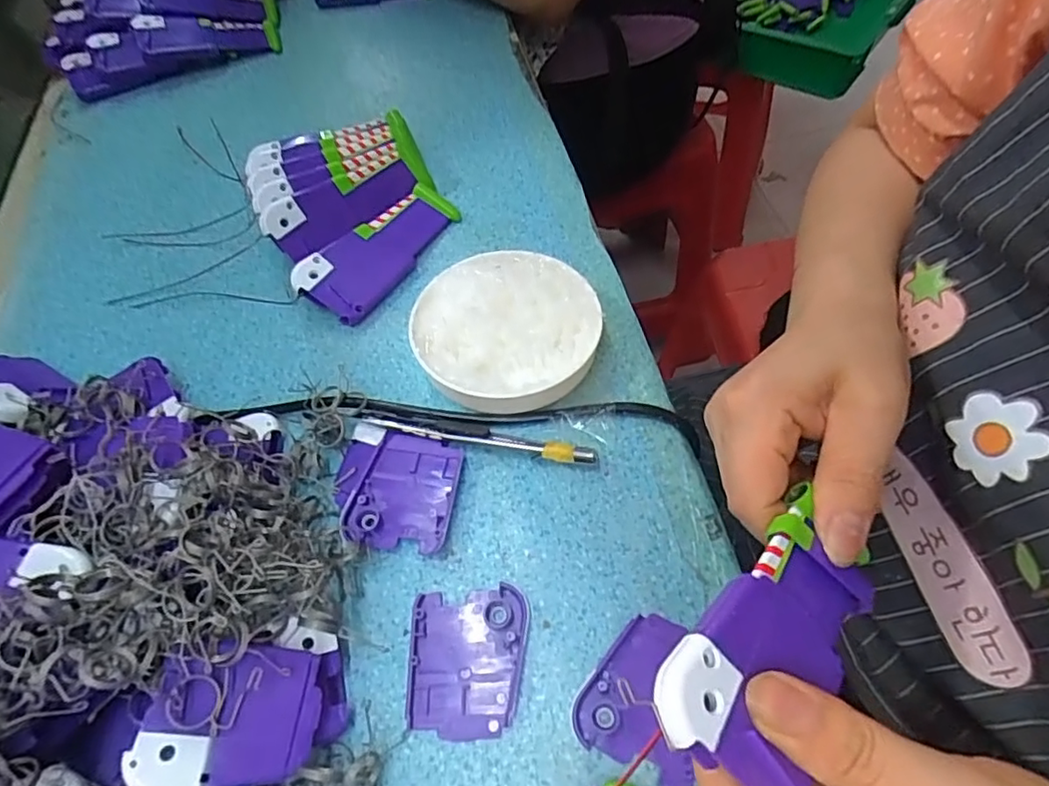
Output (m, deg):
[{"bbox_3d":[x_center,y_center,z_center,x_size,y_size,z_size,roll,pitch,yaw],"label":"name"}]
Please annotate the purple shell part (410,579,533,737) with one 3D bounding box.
[{"bbox_3d":[-0.025,0.120,0.265,0.052,0.005,0.061,-4,57,1],"label":"purple shell part"}]

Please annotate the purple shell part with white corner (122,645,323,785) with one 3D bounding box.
[{"bbox_3d":[-0.113,0.125,0.225,0.062,0.007,0.047,6,64,-23],"label":"purple shell part with white corner"}]

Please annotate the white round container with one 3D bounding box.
[{"bbox_3d":[-0.011,-0.036,0.343,0.101,0.026,0.106,-2,57,3],"label":"white round container"}]

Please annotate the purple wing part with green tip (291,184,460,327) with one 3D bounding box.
[{"bbox_3d":[-0.097,-0.097,0.399,0.051,0.015,0.117,39,64,-2],"label":"purple wing part with green tip"}]

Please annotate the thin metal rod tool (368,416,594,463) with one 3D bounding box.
[{"bbox_3d":[-0.025,0.025,0.314,0.126,0.013,0.013,5,58,7],"label":"thin metal rod tool"}]

